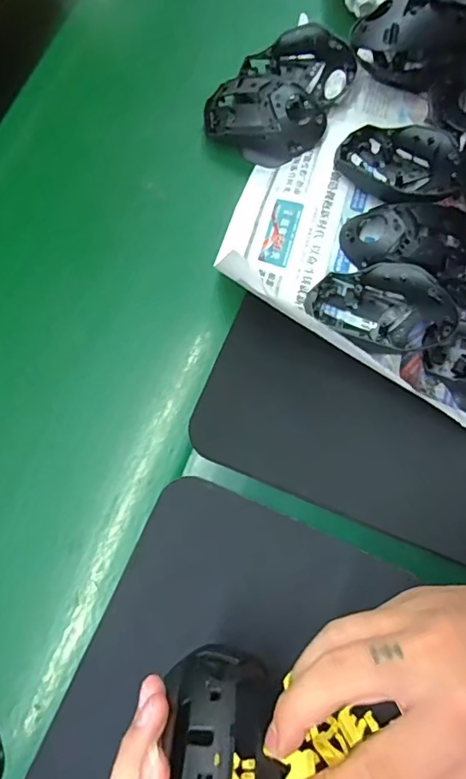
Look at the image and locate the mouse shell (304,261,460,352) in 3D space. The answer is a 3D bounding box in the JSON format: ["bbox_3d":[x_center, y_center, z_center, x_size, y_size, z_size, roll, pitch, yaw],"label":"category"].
[{"bbox_3d":[0.122,-0.072,0.410,0.113,0.033,0.057,17,74,7],"label":"mouse shell"}]

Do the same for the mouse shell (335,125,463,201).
[{"bbox_3d":[0.148,-0.206,0.448,0.103,0.034,0.069,16,74,7],"label":"mouse shell"}]

